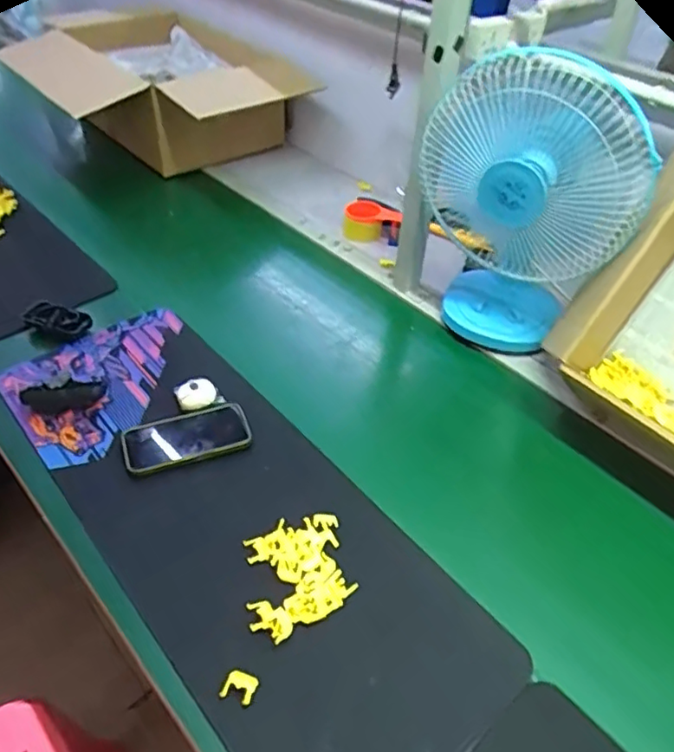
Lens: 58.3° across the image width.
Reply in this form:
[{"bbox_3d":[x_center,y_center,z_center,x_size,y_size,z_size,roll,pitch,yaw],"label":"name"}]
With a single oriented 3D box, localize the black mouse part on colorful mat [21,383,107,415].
[{"bbox_3d":[-0.388,0.028,0.863,0.107,0.030,0.039,-2,44,-7],"label":"black mouse part on colorful mat"}]

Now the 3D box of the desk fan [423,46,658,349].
[{"bbox_3d":[0.284,-0.250,0.944,0.182,0.433,0.308,-22,49,-25],"label":"desk fan"}]

